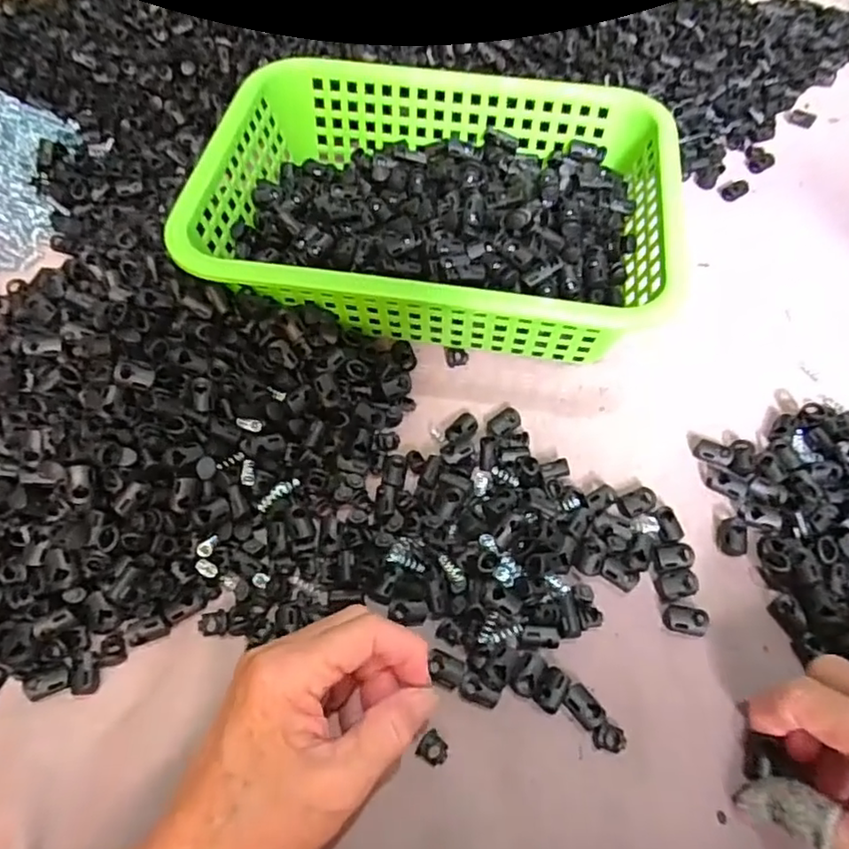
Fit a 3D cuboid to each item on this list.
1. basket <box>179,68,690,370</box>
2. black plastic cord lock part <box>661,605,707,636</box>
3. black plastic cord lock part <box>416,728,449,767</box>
[{"bbox_3d":[0.010,-0.145,0.418,0.291,0.082,0.202,6,57,3],"label":"basket"},{"bbox_3d":[0.134,0.100,0.313,0.020,0.008,0.014,11,57,6],"label":"black plastic cord lock part"},{"bbox_3d":[0.005,0.152,0.286,0.013,0.004,0.013,29,61,16],"label":"black plastic cord lock part"}]

